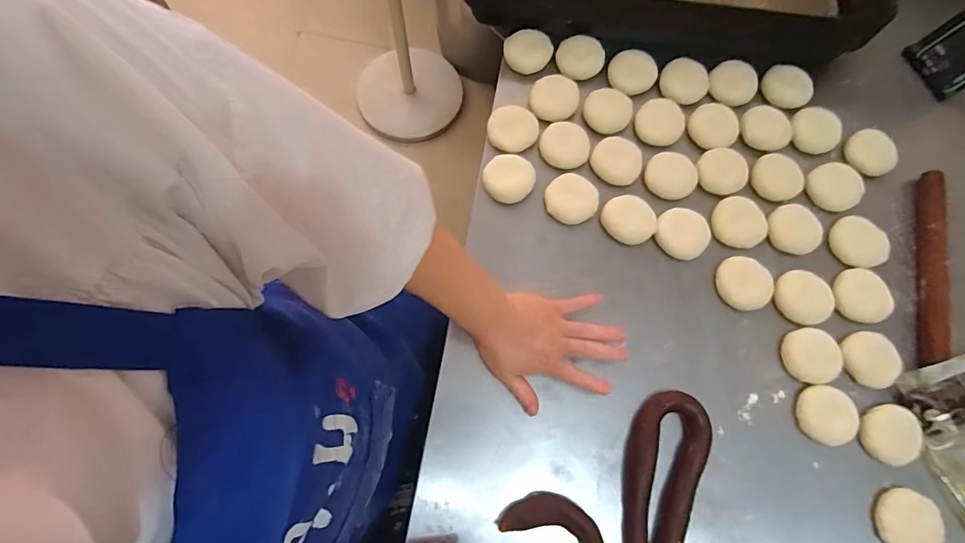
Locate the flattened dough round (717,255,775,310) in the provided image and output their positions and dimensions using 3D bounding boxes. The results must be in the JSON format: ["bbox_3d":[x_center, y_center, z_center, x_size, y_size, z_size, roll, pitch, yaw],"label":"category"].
[{"bbox_3d":[0.333,0.014,0.577,0.066,0.018,0.061,0,74,-2],"label":"flattened dough round"}]

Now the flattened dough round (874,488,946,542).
[{"bbox_3d":[0.475,0.281,0.508,0.055,0.028,0.068,18,74,3],"label":"flattened dough round"}]

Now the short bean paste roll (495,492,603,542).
[{"bbox_3d":[0.087,0.288,0.487,0.129,0.027,0.071,40,77,9],"label":"short bean paste roll"}]

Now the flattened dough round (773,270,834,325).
[{"bbox_3d":[0.407,0.033,0.576,0.066,0.014,0.067,0,74,-2],"label":"flattened dough round"}]

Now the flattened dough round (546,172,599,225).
[{"bbox_3d":[0.117,-0.095,0.595,0.065,0.019,0.064,0,74,-2],"label":"flattened dough round"}]

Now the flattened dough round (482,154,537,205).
[{"bbox_3d":[0.035,-0.123,0.603,0.066,0.022,0.061,0,74,-2],"label":"flattened dough round"}]

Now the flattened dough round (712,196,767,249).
[{"bbox_3d":[0.339,-0.065,0.596,0.063,0.010,0.066,0,74,-2],"label":"flattened dough round"}]

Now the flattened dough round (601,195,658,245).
[{"bbox_3d":[0.193,-0.068,0.592,0.071,0.010,0.065,0,74,-2],"label":"flattened dough round"}]

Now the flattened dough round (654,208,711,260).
[{"bbox_3d":[0.259,-0.050,0.589,0.066,0.021,0.061,0,74,-2],"label":"flattened dough round"}]

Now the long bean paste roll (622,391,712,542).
[{"bbox_3d":[0.189,0.254,0.500,0.078,0.022,0.241,22,74,4],"label":"long bean paste roll"}]

